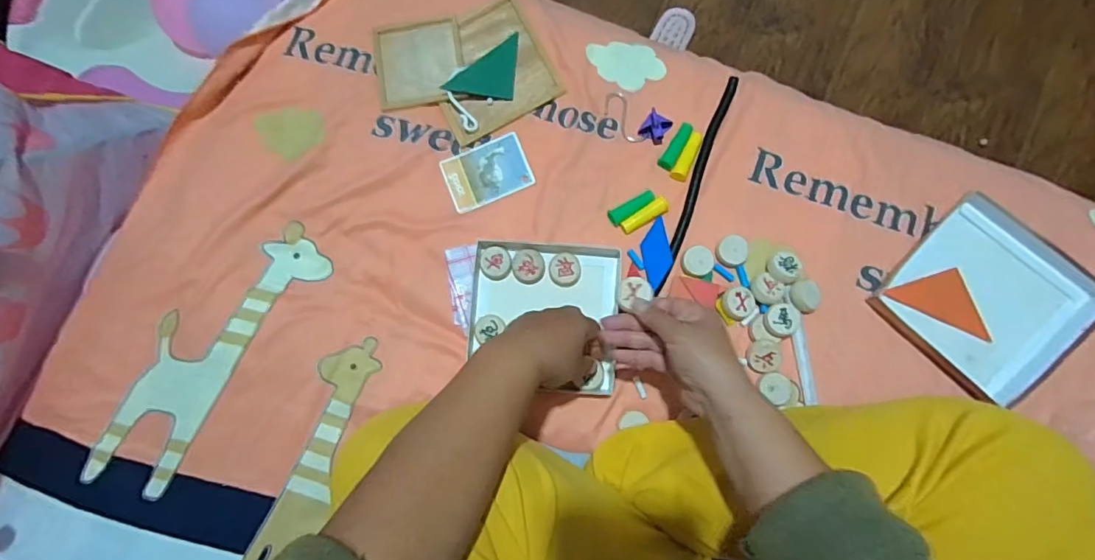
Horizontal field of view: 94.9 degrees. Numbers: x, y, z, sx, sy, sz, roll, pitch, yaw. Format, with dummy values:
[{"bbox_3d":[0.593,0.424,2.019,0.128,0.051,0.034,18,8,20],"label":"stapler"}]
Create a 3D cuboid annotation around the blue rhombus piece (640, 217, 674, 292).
[{"bbox_3d":[0.124,-0.030,0.573,0.031,0.010,0.079,-10,81,1],"label":"blue rhombus piece"}]

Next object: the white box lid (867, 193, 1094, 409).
[{"bbox_3d":[0.466,0.023,0.532,0.168,0.019,0.173,44,85,8],"label":"white box lid"}]

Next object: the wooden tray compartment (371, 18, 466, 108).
[{"bbox_3d":[-0.157,-0.265,0.614,0.105,0.008,0.104,-8,81,1],"label":"wooden tray compartment"}]

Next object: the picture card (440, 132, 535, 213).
[{"bbox_3d":[-0.072,-0.128,0.599,0.098,0.004,0.069,-23,81,2],"label":"picture card"}]

